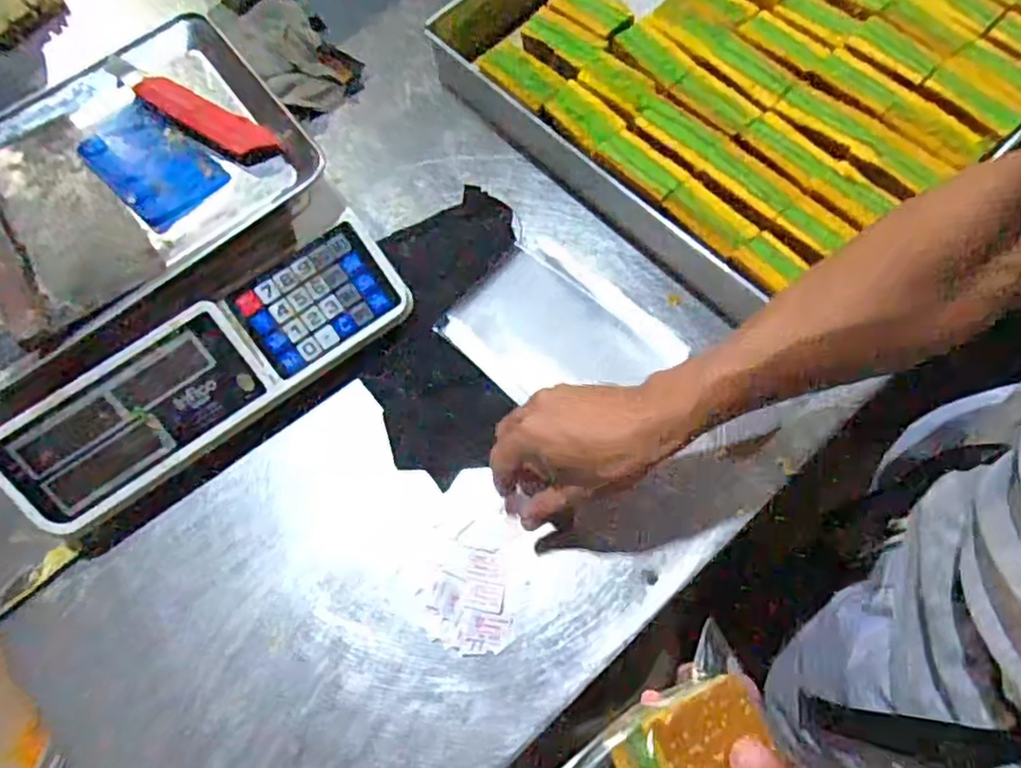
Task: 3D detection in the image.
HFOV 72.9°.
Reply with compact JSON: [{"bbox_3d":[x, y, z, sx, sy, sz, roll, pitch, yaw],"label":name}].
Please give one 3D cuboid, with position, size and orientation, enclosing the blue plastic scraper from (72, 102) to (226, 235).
[{"bbox_3d":[-0.286,-0.177,0.549,0.120,0.010,0.071,40,78,19],"label":"blue plastic scraper"}]

